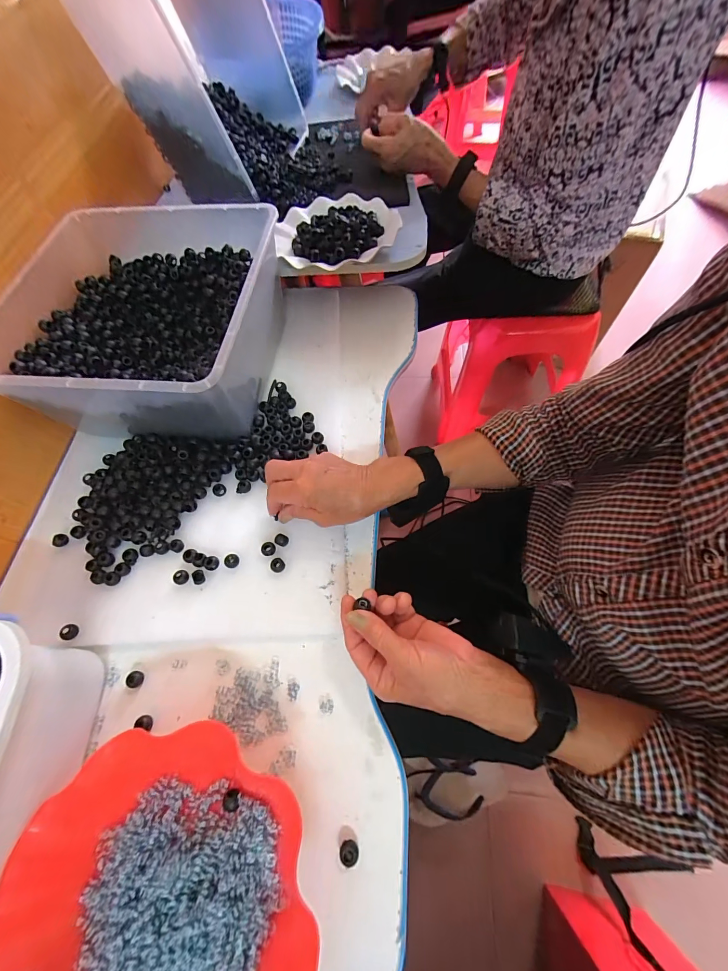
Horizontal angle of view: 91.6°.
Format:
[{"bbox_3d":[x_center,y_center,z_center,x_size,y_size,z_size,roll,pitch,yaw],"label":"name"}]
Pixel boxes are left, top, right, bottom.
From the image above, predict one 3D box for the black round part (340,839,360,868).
[{"bbox_3d":[-0.012,0.300,0.289,0.016,0.010,0.016,-1,65,3],"label":"black round part"}]

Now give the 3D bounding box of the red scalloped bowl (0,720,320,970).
[{"bbox_3d":[-0.146,0.312,0.260,0.210,0.061,0.221,-1,65,3],"label":"red scalloped bowl"}]

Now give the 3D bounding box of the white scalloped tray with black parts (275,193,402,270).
[{"bbox_3d":[-0.039,-0.371,0.513,0.181,0.032,0.175,-10,65,-1],"label":"white scalloped tray with black parts"}]

